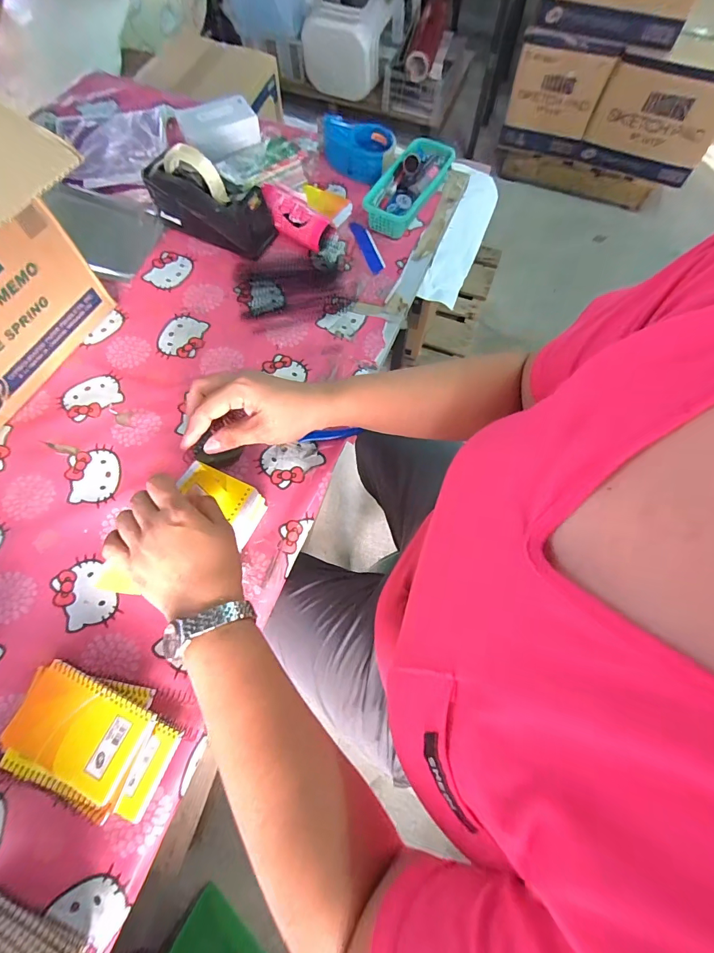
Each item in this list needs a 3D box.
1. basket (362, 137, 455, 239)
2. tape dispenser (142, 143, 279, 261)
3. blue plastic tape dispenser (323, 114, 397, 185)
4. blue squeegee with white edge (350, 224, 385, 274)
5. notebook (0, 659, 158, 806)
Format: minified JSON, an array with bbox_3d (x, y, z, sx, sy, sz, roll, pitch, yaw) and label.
[{"bbox_3d":[0.097,-0.544,0.746,0.089,0.054,0.231,29,70,11],"label":"basket"},{"bbox_3d":[-0.250,-0.460,0.665,0.208,0.122,0.065,19,69,7],"label":"tape dispenser"},{"bbox_3d":[-0.001,-0.637,0.781,0.147,0.071,0.093,15,68,5],"label":"blue plastic tape dispenser"},{"bbox_3d":[0.019,-0.417,0.718,0.032,0.006,0.128,-17,69,-7],"label":"blue squeegee with white edge"},{"bbox_3d":[-0.288,0.261,0.408,0.135,0.007,0.086,22,68,10],"label":"notebook"}]

